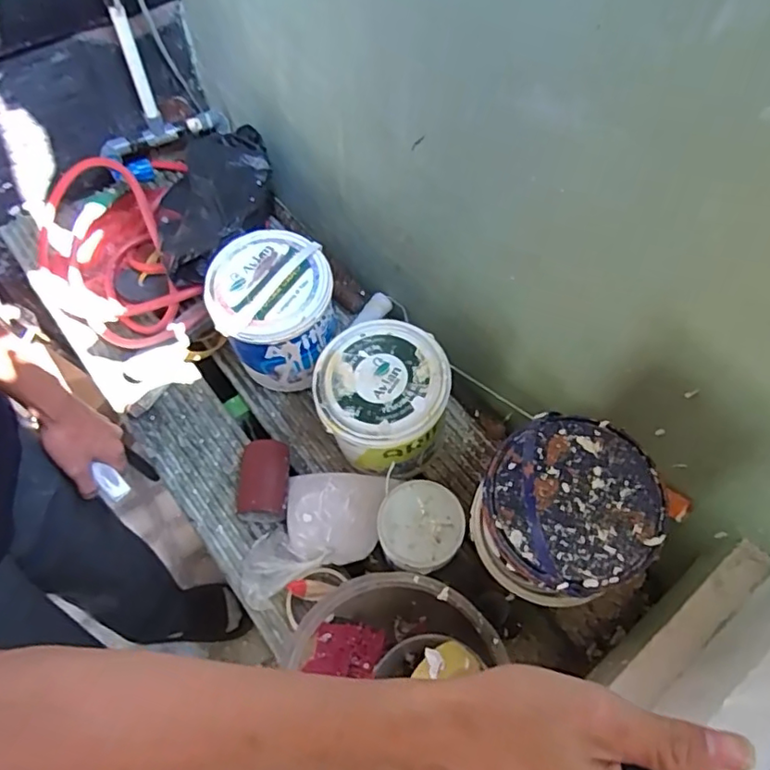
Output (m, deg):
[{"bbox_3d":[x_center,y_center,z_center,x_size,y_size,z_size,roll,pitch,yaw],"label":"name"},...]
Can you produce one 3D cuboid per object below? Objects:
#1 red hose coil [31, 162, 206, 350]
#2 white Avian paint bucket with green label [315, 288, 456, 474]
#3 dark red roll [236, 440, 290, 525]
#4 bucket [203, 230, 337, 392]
[{"bbox_3d":[-0.477,-0.247,1.018,0.292,0.138,0.435,-18,65,-12],"label":"red hose coil"},{"bbox_3d":[-0.007,0.029,0.818,0.168,0.168,0.167,1,63,-2],"label":"white Avian paint bucket with green label"},{"bbox_3d":[-0.183,0.144,0.866,0.079,0.061,0.114,1,63,-2],"label":"dark red roll"},{"bbox_3d":[-0.169,-0.106,0.899,0.171,0.207,0.168,1,63,-2],"label":"bucket"}]

